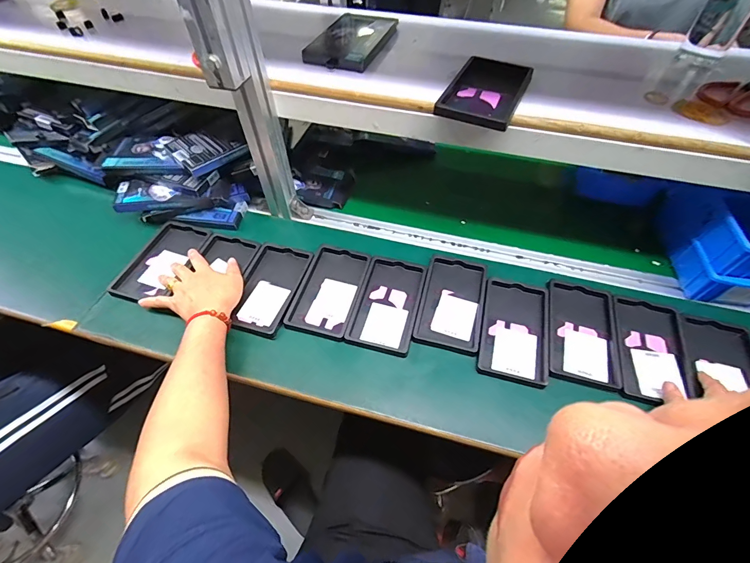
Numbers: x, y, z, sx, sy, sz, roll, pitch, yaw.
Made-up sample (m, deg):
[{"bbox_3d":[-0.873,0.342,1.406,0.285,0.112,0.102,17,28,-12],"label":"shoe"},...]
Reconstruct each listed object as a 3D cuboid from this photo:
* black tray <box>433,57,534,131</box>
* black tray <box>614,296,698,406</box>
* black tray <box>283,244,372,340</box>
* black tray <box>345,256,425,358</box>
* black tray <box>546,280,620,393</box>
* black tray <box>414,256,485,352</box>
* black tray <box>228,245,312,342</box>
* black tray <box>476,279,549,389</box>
[{"bbox_3d":[0.146,-0.252,0.483,0.093,0.019,0.152,21,56,15],"label":"black tray"},{"bbox_3d":[0.386,0.095,0.505,0.084,0.022,0.156,13,54,10],"label":"black tray"},{"bbox_3d":[-0.072,0.012,0.569,0.091,0.014,0.161,12,54,9],"label":"black tray"},{"bbox_3d":[0.019,0.031,0.558,0.089,0.012,0.158,12,54,8],"label":"black tray"},{"bbox_3d":[0.299,0.072,0.526,0.094,0.013,0.159,11,54,7],"label":"black tray"},{"bbox_3d":[0.117,0.029,0.559,0.091,0.015,0.163,12,54,9],"label":"black tray"},{"bbox_3d":[-0.167,0.010,0.571,0.095,0.015,0.161,11,54,7],"label":"black tray"},{"bbox_3d":[0.203,0.069,0.528,0.093,0.014,0.159,13,54,9],"label":"black tray"}]

